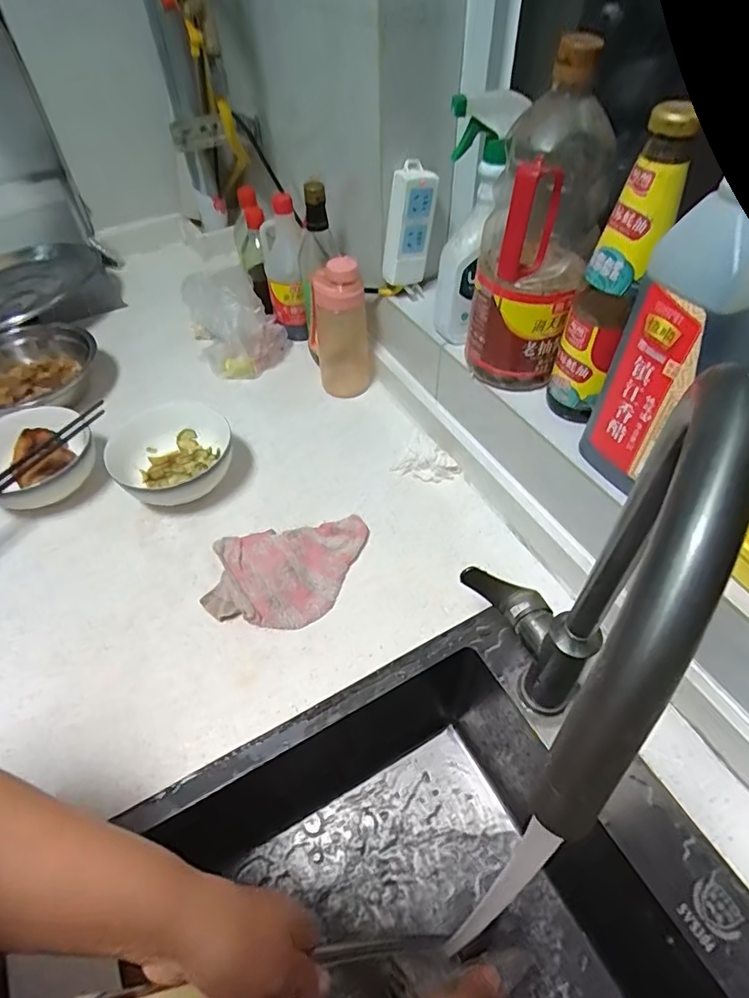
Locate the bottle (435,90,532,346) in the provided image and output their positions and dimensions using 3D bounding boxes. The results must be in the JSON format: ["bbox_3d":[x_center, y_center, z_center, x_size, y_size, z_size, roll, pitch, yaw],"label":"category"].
[{"bbox_3d":[0.103,-0.289,0.569,0.063,0.227,0.063,11,51,11],"label":"bottle"}]

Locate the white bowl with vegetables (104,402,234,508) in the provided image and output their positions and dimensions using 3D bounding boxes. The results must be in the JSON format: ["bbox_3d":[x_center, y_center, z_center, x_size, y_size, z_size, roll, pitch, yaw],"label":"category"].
[{"bbox_3d":[-0.249,-0.043,0.666,0.139,0.070,0.133,0,51,0],"label":"white bowl with vegetables"}]

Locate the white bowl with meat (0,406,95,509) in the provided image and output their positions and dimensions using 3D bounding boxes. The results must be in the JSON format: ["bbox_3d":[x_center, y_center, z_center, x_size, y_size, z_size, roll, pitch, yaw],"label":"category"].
[{"bbox_3d":[-0.431,-0.046,0.661,0.140,0.074,0.139,0,51,0],"label":"white bowl with meat"}]

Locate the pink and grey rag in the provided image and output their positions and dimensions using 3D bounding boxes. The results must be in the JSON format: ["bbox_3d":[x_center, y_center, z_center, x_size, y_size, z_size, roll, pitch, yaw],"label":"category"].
[{"bbox_3d":[-0.096,0.081,0.588,0.179,0.035,0.120,-7,51,-5],"label":"pink and grey rag"}]

